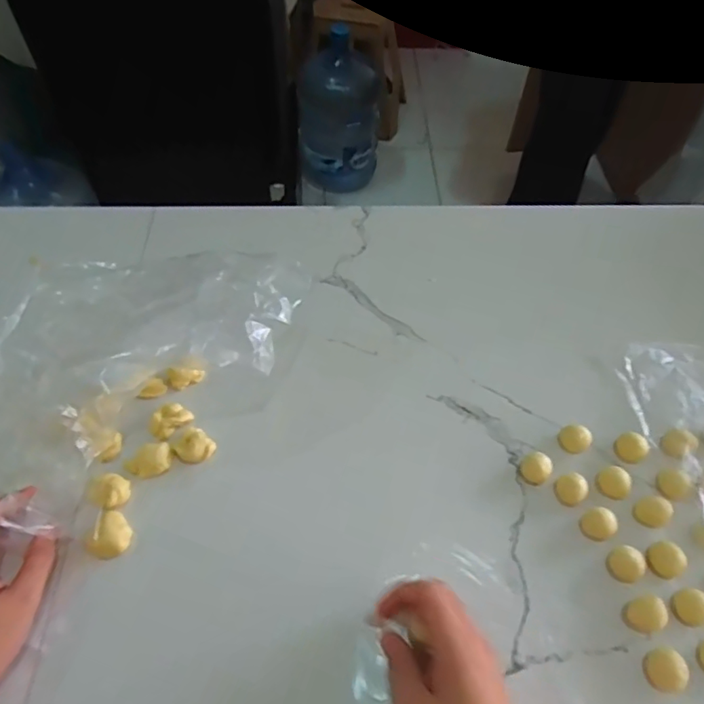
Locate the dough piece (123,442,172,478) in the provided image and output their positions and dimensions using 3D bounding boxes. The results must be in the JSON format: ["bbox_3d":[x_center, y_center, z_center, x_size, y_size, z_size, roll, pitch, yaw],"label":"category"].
[{"bbox_3d":[-0.171,0.093,0.460,0.037,0.014,0.023,-31,60,-21],"label":"dough piece"}]

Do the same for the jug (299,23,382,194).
[{"bbox_3d":[-0.043,-0.761,1.749,0.243,0.451,0.231,-3,56,-4],"label":"jug"}]

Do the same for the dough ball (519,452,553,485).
[{"bbox_3d":[0.155,0.099,0.460,0.025,0.018,0.023,1,56,-1],"label":"dough ball"}]

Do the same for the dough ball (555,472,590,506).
[{"bbox_3d":[0.183,0.113,0.452,0.025,0.018,0.019,37,63,21],"label":"dough ball"}]

